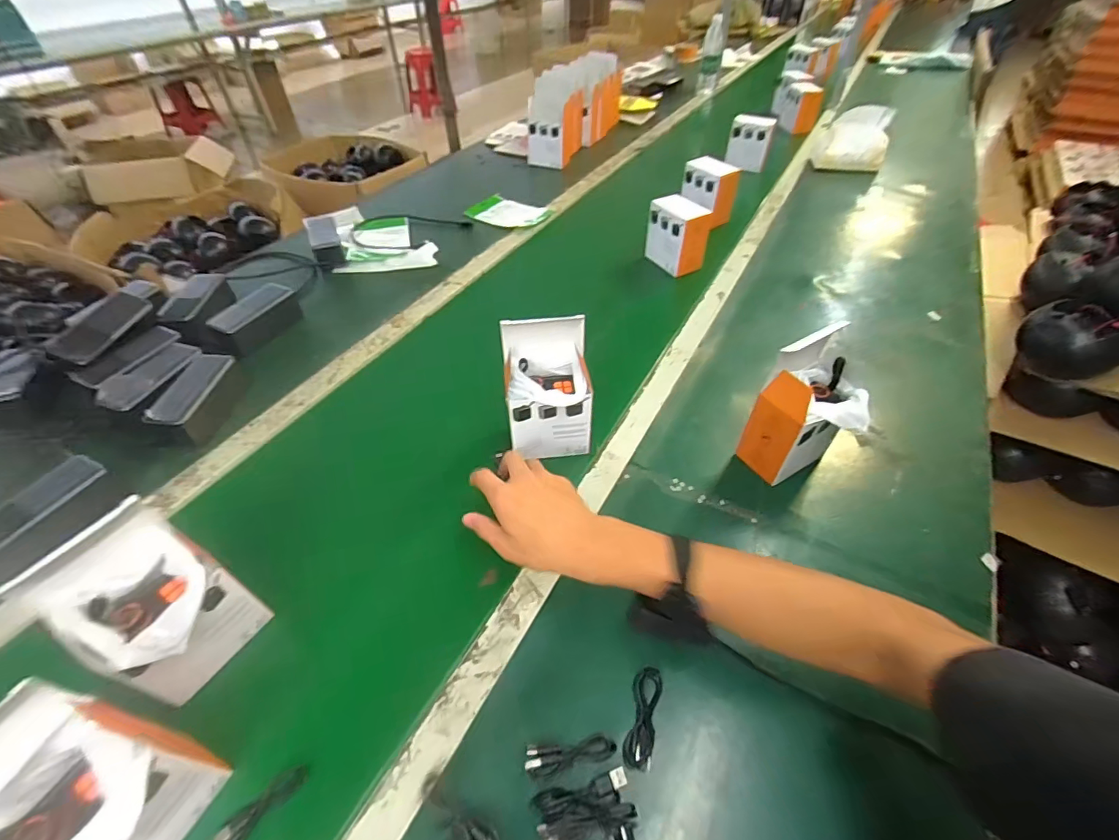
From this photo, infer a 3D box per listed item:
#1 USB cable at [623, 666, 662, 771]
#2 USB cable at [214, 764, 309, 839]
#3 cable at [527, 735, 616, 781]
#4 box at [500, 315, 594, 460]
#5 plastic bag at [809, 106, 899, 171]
[{"bbox_3d":[0.073,0.258,0.424,0.024,0.016,0.077,11,48,12],"label":"USB cable"},{"bbox_3d":[-0.238,0.309,0.389,0.017,0.013,0.071,28,34,26],"label":"USB cable"},{"bbox_3d":[0.009,0.276,0.403,0.074,0.019,0.023,-12,48,-8],"label":"cable"},{"bbox_3d":[-0.014,-0.035,0.598,0.098,0.159,0.079,-5,47,-2],"label":"box"},{"bbox_3d":[0.797,-0.769,1.325,0.173,0.131,0.173,14,49,15],"label":"plastic bag"}]

